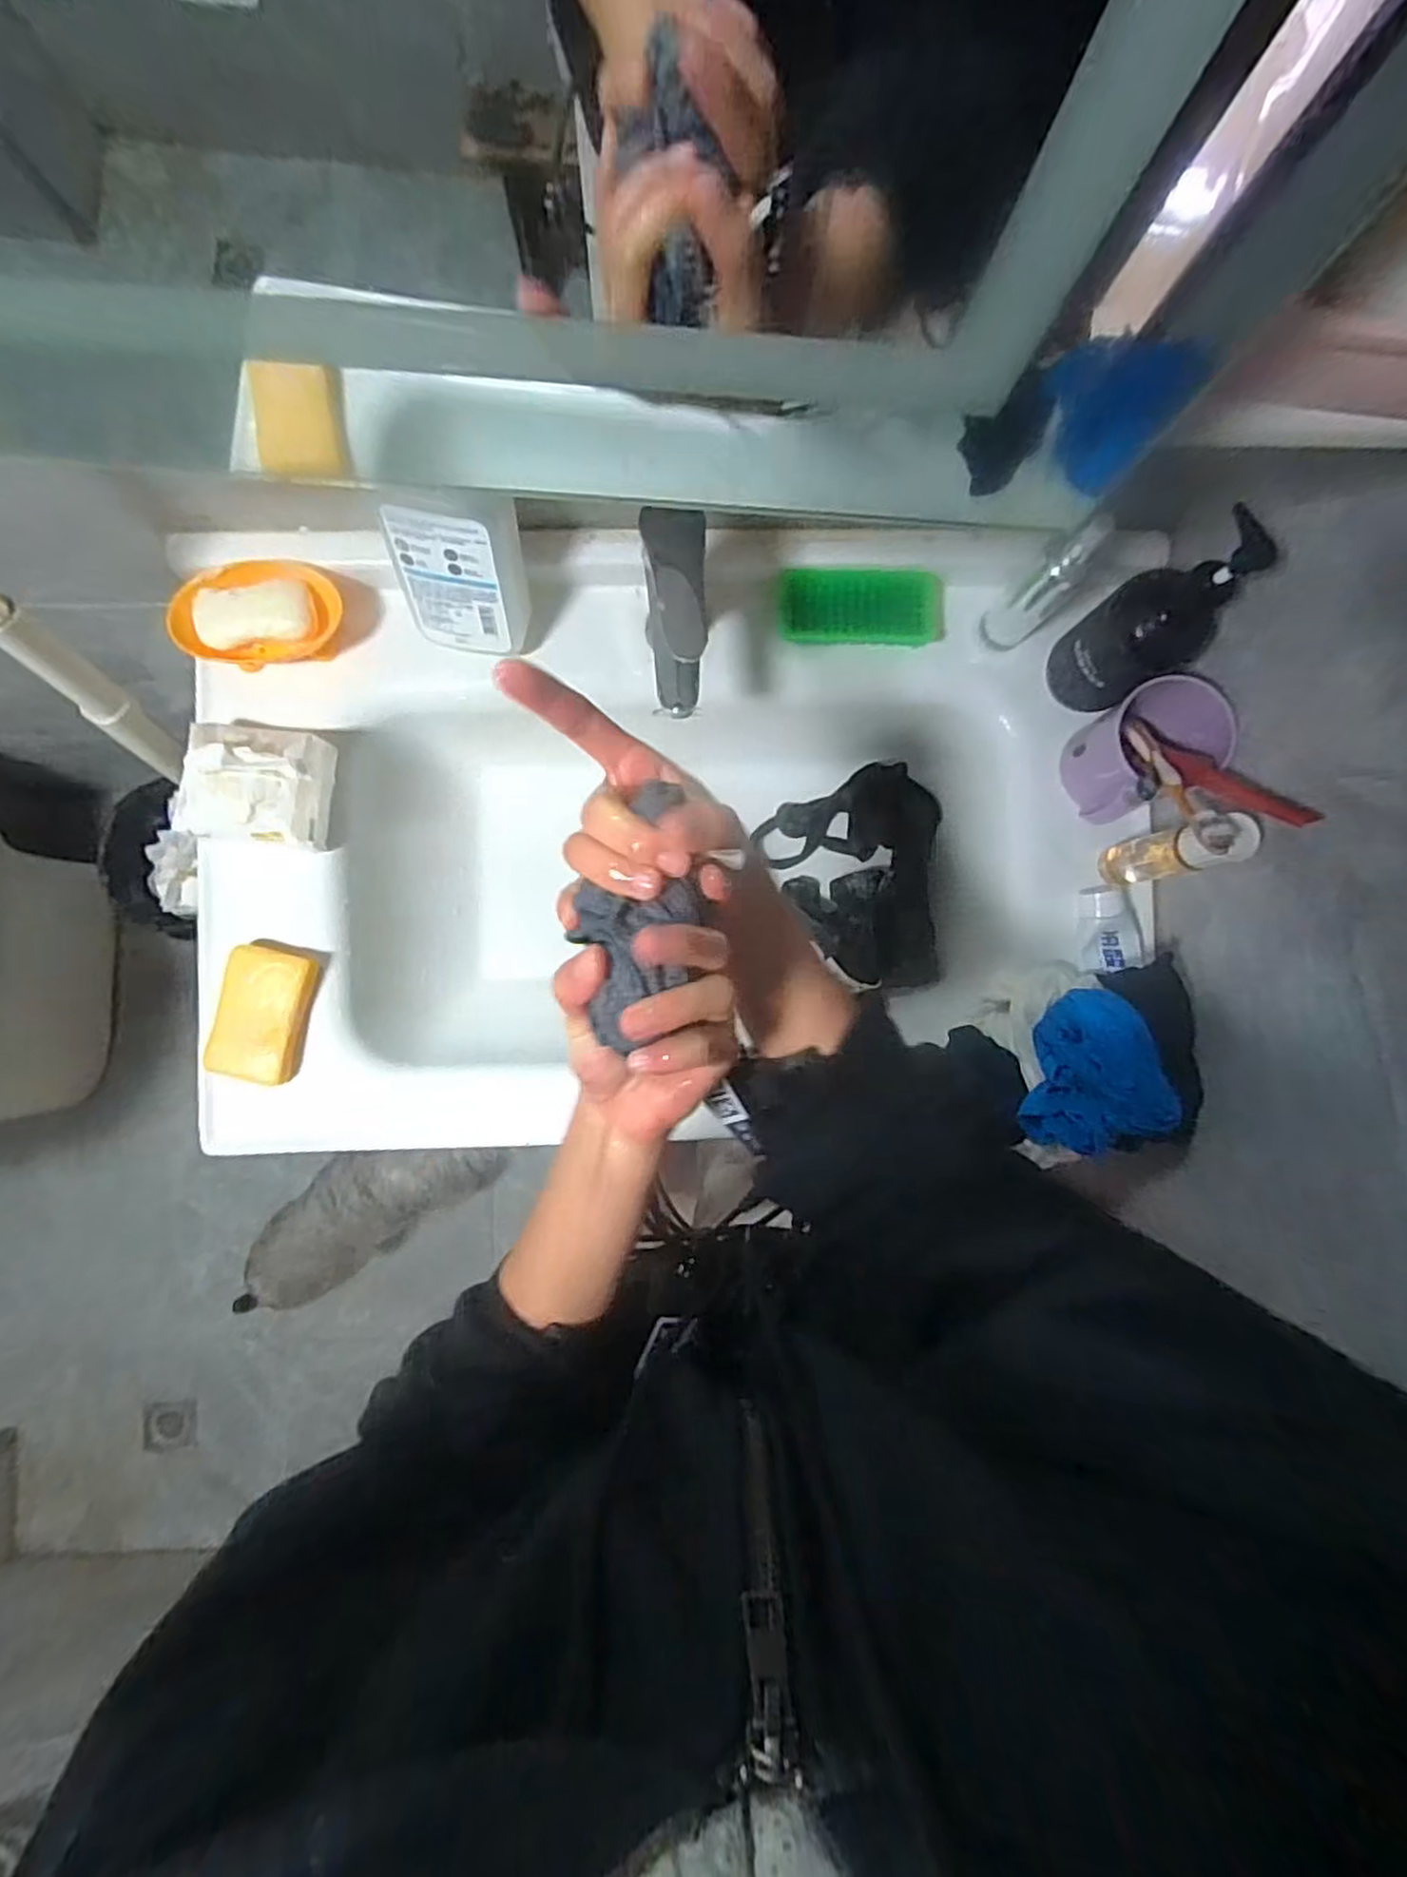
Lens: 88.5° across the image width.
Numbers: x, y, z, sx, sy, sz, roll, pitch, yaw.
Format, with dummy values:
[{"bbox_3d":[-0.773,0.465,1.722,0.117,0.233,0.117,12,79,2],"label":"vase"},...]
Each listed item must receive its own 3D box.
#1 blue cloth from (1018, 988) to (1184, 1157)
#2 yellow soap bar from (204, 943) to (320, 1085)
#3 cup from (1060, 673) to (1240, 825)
[{"bbox_3d":[0.309,0.103,0.558,0.090,0.050,0.123,7,90,-3],"label":"blue cloth"},{"bbox_3d":[-0.361,0.061,0.589,0.065,0.021,0.105,11,89,-3],"label":"yellow soap bar"},{"bbox_3d":[0.348,-0.148,0.573,0.083,0.104,0.091,0,90,-3],"label":"cup"}]

